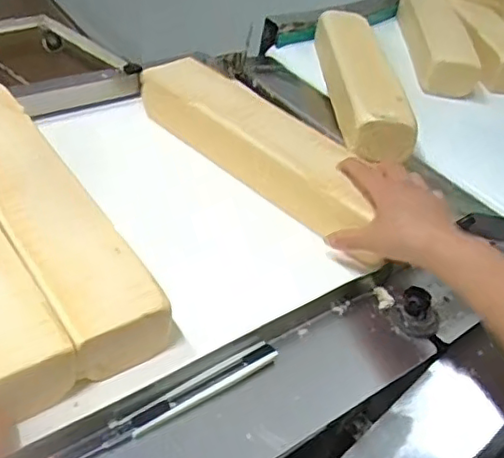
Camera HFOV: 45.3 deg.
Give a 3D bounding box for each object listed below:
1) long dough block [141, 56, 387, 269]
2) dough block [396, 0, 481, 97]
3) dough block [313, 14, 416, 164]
[{"bbox_3d":[0.007,-0.093,0.658,0.073,0.064,0.320,-27,53,-36],"label":"long dough block"},{"bbox_3d":[0.297,-0.315,0.976,0.079,0.065,0.341,10,38,-1],"label":"dough block"},{"bbox_3d":[0.146,-0.206,0.814,0.073,0.063,0.332,5,38,-8],"label":"dough block"}]

